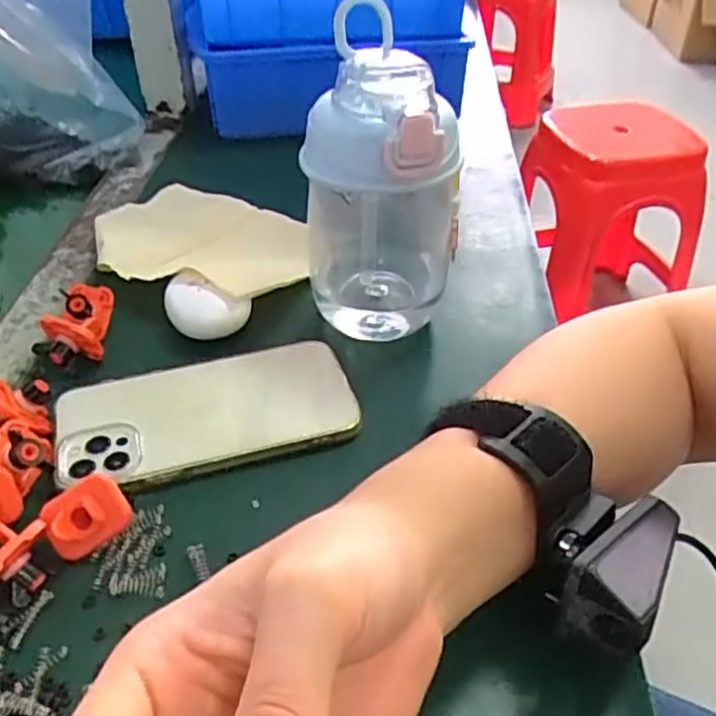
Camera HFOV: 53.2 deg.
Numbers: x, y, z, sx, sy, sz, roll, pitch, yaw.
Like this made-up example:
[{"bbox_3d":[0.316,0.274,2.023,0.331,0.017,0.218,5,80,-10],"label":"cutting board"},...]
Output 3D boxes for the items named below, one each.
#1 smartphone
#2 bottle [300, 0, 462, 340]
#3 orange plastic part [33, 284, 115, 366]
[{"bbox_3d":[-0.074,0.028,0.358,0.143,0.016,0.069,-11,41,-14],"label":"smartphone"},{"bbox_3d":[0.013,-0.086,0.378,0.081,0.148,0.079,1,40,1],"label":"bottle"},{"bbox_3d":[-0.158,-0.020,0.404,0.032,0.022,0.050,-2,40,-3],"label":"orange plastic part"}]

